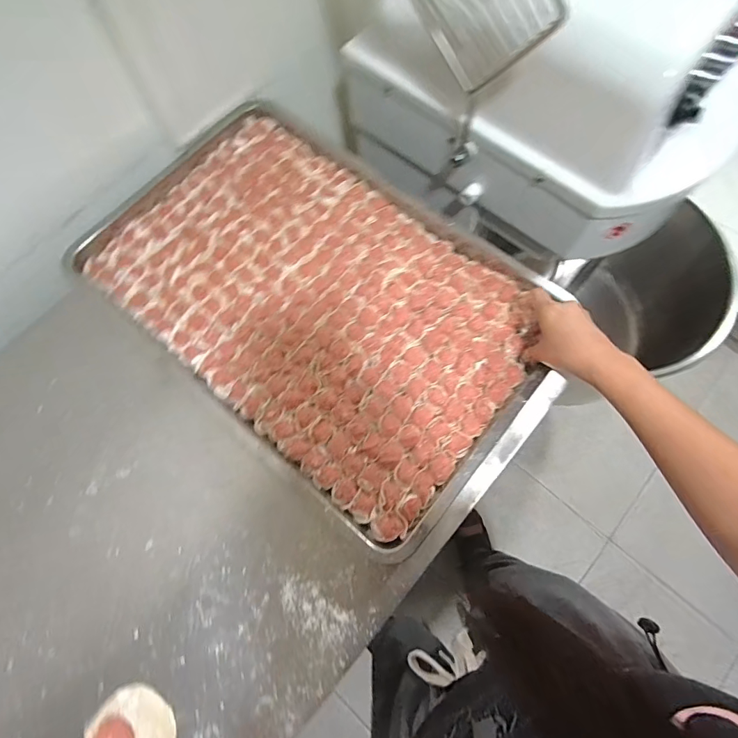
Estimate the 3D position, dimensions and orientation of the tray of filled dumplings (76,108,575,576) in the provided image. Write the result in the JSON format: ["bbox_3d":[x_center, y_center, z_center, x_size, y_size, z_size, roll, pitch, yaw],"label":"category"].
[{"bbox_3d":[-0.065,-0.104,0.548,0.602,0.042,0.378,40,79,11],"label":"tray of filled dumplings"}]

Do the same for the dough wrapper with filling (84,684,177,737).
[{"bbox_3d":[-0.240,0.370,0.429,0.083,0.016,0.068,33,76,12],"label":"dough wrapper with filling"}]

